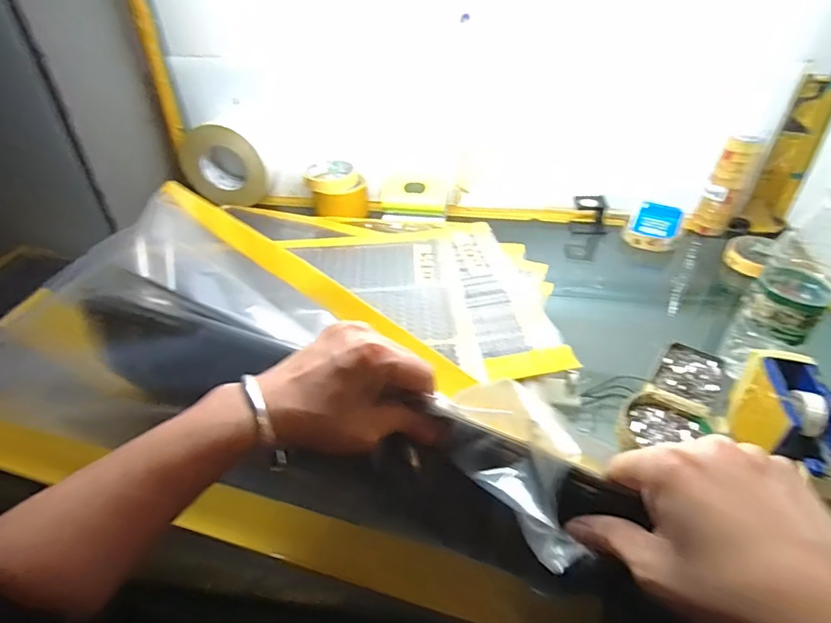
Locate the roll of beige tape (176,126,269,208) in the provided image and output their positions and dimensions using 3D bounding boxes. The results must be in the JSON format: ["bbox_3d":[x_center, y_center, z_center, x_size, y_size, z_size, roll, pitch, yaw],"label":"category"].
[{"bbox_3d":[-0.315,-0.244,0.838,0.135,0.135,0.082,16,41,21],"label":"roll of beige tape"}]

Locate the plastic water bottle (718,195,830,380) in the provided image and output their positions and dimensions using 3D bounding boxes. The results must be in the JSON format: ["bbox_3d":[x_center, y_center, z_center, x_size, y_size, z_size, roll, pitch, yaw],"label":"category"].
[{"bbox_3d":[0.358,-0.026,0.462,0.063,0.211,0.075,30,48,33],"label":"plastic water bottle"}]

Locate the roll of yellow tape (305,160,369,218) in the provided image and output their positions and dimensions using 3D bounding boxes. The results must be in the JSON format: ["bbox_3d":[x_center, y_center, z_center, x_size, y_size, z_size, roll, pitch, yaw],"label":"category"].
[{"bbox_3d":[-0.130,-0.203,0.820,0.095,0.065,0.079,-11,39,-12],"label":"roll of yellow tape"}]

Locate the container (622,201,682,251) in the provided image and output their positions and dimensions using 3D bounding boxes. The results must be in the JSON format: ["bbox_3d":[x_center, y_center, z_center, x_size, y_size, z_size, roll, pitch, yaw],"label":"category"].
[{"bbox_3d":[0.352,-0.125,0.729,0.078,0.053,0.044,22,44,26],"label":"container"}]

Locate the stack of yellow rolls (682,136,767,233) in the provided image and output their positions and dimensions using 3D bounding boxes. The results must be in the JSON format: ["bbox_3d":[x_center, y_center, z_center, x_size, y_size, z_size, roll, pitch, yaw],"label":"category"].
[{"bbox_3d":[0.463,-0.189,0.737,0.056,0.144,0.050,26,46,30],"label":"stack of yellow rolls"}]

